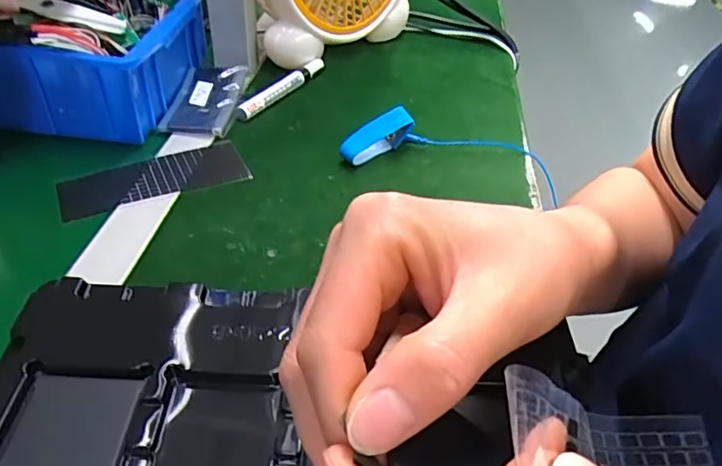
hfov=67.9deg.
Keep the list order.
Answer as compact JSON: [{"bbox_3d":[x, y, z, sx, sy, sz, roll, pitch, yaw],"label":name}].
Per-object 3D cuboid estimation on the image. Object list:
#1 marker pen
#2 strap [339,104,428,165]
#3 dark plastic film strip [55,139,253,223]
[{"bbox_3d":[-0.082,-0.152,0.561,0.014,0.019,0.138,23,44,19],"label":"marker pen"},{"bbox_3d":[0.020,-0.089,0.483,0.081,0.039,0.014,-20,47,-26],"label":"strap"},{"bbox_3d":[-0.170,-0.046,0.445,0.146,0.004,0.062,-20,47,-26],"label":"dark plastic film strip"}]

